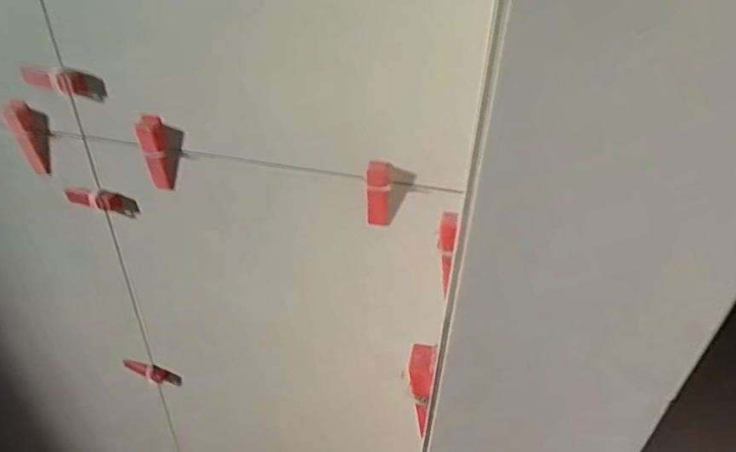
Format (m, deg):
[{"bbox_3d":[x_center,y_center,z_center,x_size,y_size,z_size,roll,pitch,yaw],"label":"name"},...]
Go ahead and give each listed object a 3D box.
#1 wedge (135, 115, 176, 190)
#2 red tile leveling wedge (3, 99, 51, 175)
[{"bbox_3d":[-0.232,-0.077,0.570,0.025,0.087,0.018,-9,38,-16],"label":"wedge"},{"bbox_3d":[-0.385,-0.099,0.593,0.030,0.097,0.019,-19,42,-28],"label":"red tile leveling wedge"}]

